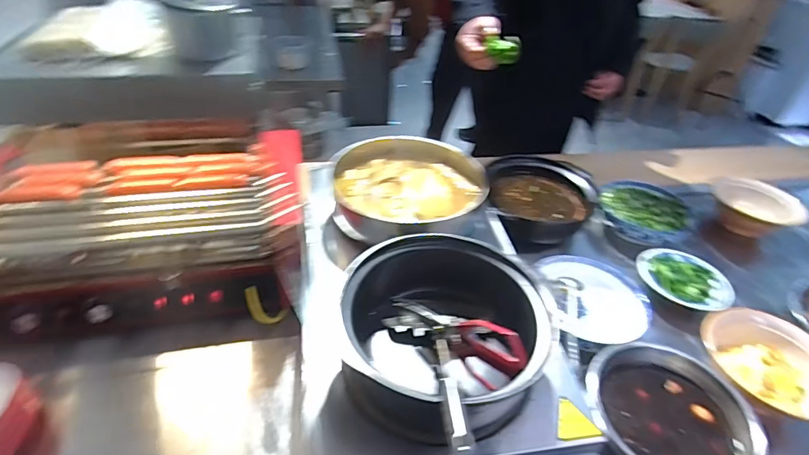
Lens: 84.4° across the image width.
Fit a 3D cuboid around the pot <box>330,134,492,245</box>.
[{"bbox_3d":[0.011,-0.079,0.873,0.289,0.118,0.234,-1,39,-8],"label":"pot"}]

